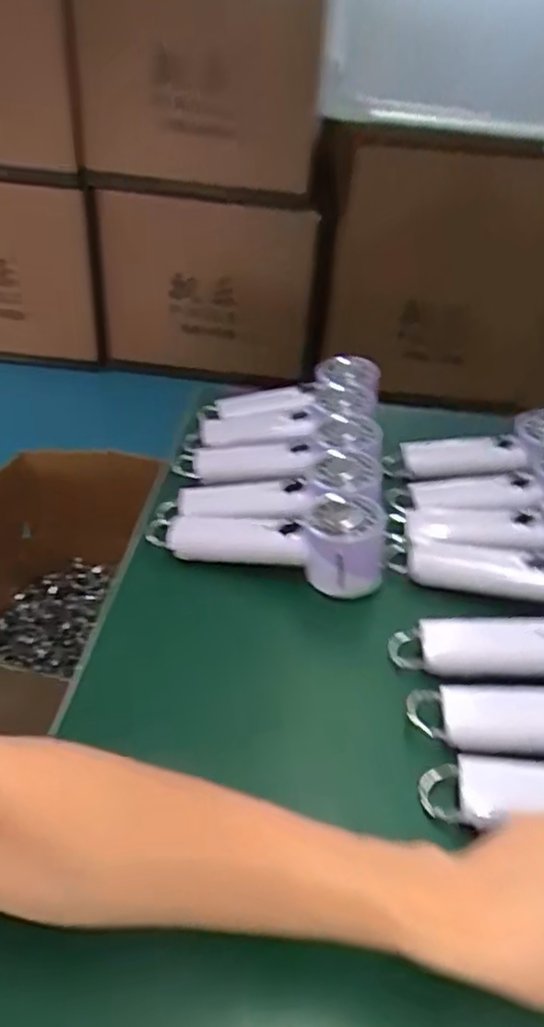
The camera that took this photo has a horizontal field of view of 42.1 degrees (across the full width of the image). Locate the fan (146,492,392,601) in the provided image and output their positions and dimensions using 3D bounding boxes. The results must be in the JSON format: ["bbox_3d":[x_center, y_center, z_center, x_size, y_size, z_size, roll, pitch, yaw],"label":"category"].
[{"bbox_3d":[-0.006,0.015,0.576,0.191,0.058,0.069,6,38,1],"label":"fan"}]

